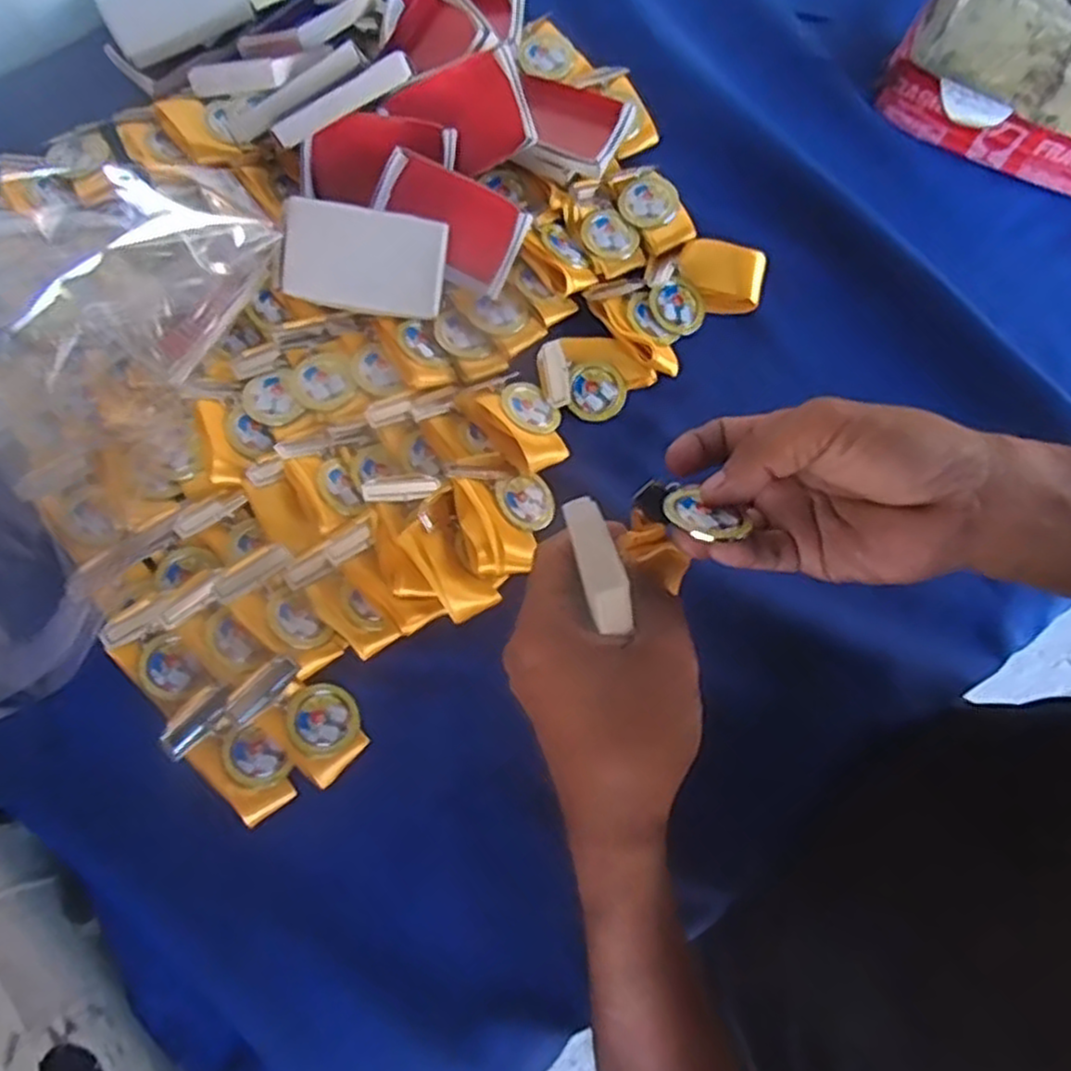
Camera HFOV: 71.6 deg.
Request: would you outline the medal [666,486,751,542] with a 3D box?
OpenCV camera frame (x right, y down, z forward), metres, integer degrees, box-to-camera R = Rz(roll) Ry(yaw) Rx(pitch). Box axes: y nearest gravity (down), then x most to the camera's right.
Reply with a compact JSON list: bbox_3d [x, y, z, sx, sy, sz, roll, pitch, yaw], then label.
[{"bbox_3d":[0.070,-0.009,0.316,0.038,0.004,0.029,34,40,31],"label":"medal"}]

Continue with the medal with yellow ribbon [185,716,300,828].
[{"bbox_3d":[-0.150,0.122,0.390,0.040,0.010,0.052,-40,79,-11],"label":"medal with yellow ribbon"}]

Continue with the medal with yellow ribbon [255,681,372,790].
[{"bbox_3d":[-0.115,0.102,0.394,0.042,0.010,0.051,-40,79,-11],"label":"medal with yellow ribbon"}]

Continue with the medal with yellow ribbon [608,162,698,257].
[{"bbox_3d":[0.077,-0.215,0.485,0.036,0.010,0.064,-28,77,-8],"label":"medal with yellow ribbon"}]

